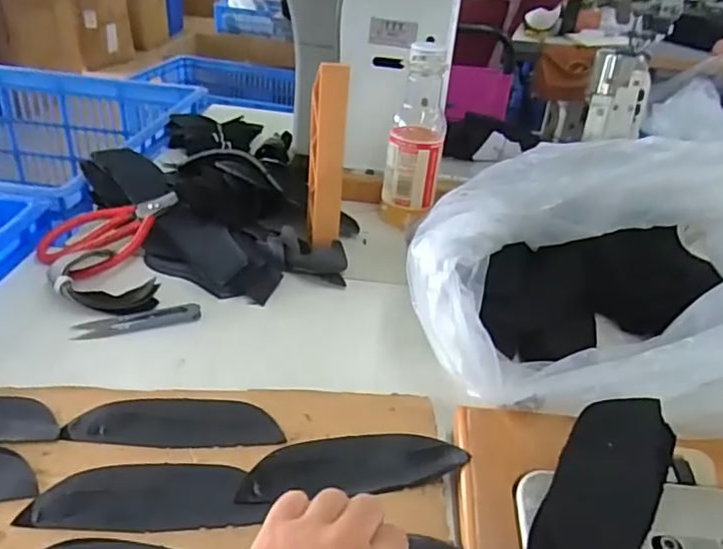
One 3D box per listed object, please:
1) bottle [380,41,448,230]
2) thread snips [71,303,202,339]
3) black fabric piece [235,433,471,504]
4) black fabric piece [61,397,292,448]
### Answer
[{"bbox_3d":[0.062,-0.153,0.682,0.064,0.195,0.055,9,32,5],"label":"bottle"},{"bbox_3d":[-0.192,0.040,0.514,0.101,0.010,0.024,-5,33,-17],"label":"thread snips"},{"bbox_3d":[-0.006,0.124,0.389,0.140,0.010,0.053,-3,23,-6],"label":"black fabric piece"},{"bbox_3d":[-0.127,0.103,0.419,0.140,0.005,0.048,3,26,-3],"label":"black fabric piece"}]

